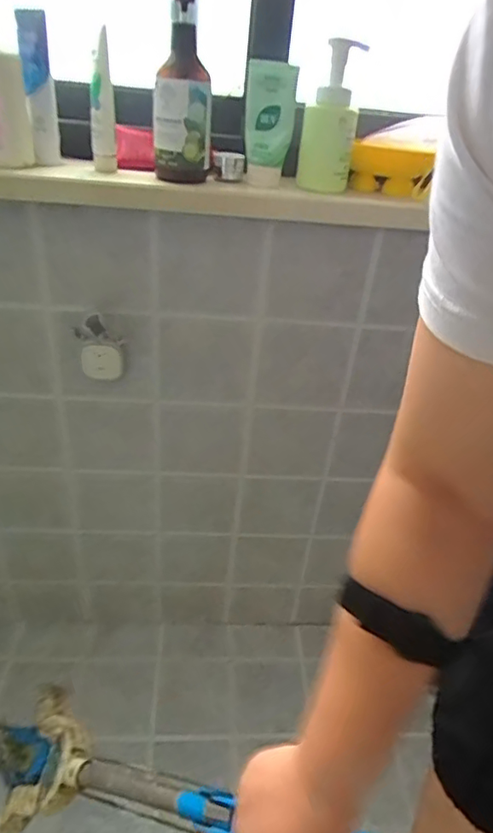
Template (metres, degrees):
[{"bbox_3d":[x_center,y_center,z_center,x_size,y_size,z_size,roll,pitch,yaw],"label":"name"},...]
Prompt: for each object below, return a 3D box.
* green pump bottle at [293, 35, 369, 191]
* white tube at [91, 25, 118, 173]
[{"bbox_3d":[0.100,-0.364,0.652,0.067,0.152,0.072,7,35,3],"label":"green pump bottle"},{"bbox_3d":[-0.171,-0.368,0.631,0.028,0.135,0.060,-4,36,-10],"label":"white tube"}]

